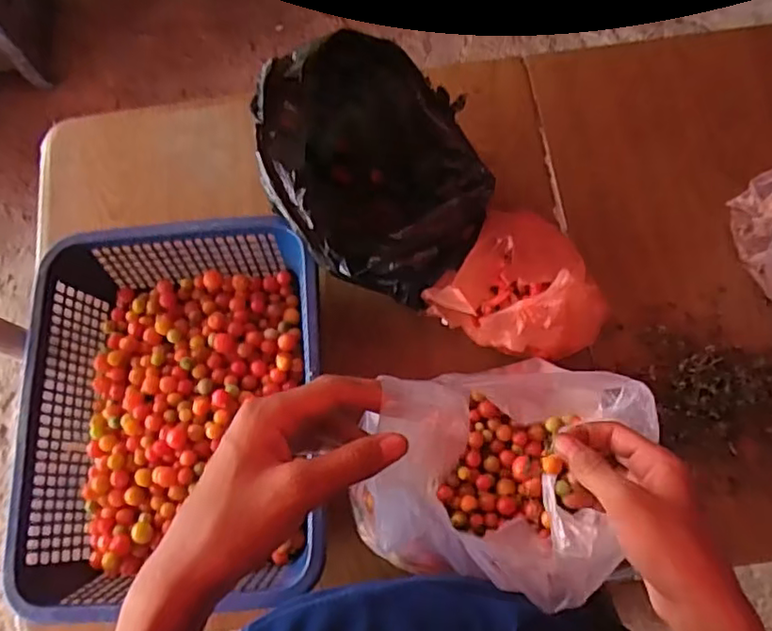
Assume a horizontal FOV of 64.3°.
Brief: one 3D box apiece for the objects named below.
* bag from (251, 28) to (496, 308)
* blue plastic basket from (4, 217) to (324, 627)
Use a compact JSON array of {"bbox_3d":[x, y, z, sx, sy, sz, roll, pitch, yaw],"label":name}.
[{"bbox_3d":[-0.010,-0.128,0.630,0.200,0.191,0.229,-27,72,-8],"label":"bag"},{"bbox_3d":[-0.196,0.084,0.602,0.276,0.082,0.345,-6,70,0],"label":"blue plastic basket"}]

